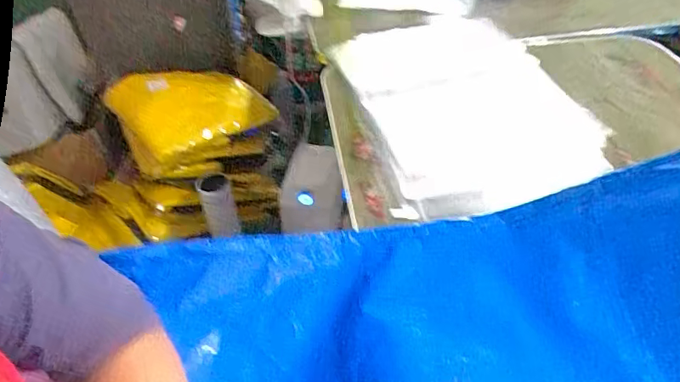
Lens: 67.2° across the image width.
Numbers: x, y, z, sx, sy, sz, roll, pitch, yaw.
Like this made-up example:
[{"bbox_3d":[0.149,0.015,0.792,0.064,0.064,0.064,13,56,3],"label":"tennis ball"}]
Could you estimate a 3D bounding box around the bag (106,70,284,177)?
[{"bbox_3d":[-0.290,-0.136,1.029,0.312,0.175,0.136,-7,44,-3],"label":"bag"}]

